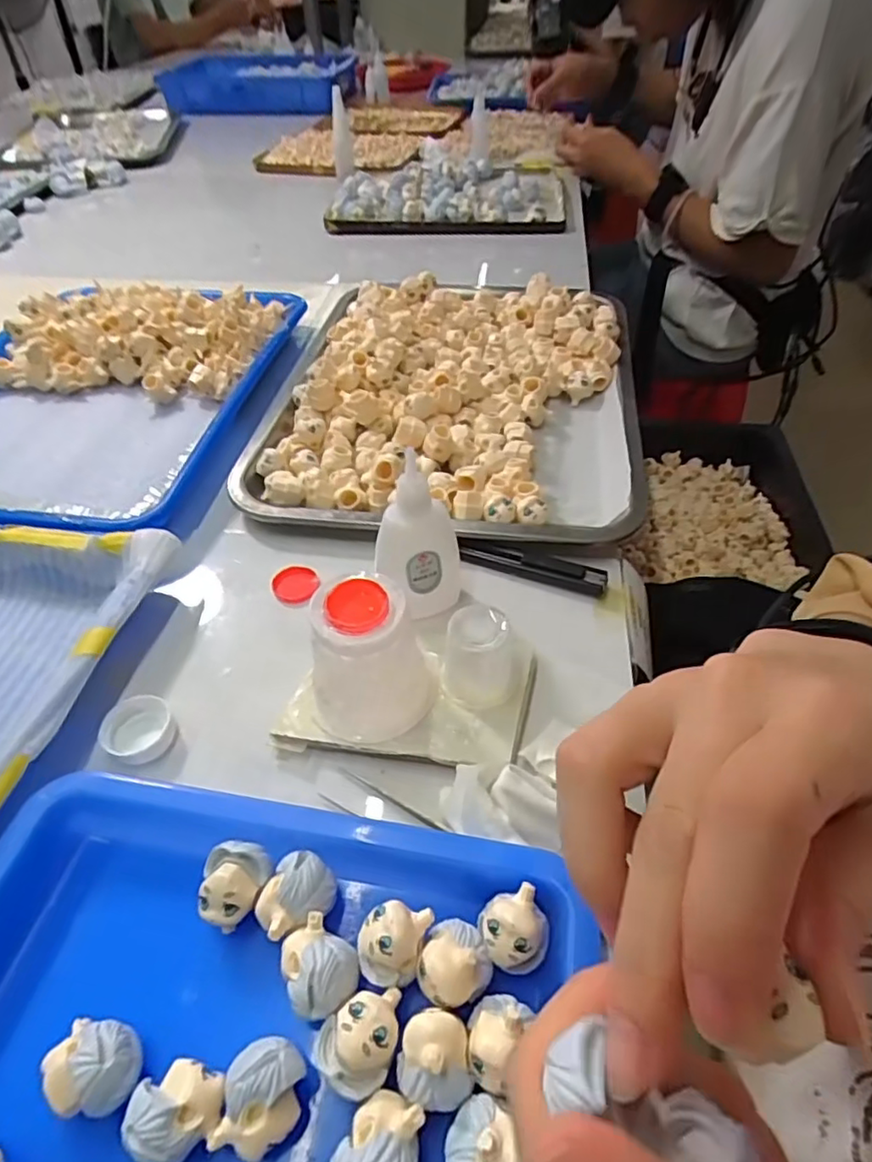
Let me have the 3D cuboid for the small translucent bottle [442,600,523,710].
[{"bbox_3d":[0.022,0.033,0.282,0.034,0.038,0.036,6,48,8],"label":"small translucent bottle"}]

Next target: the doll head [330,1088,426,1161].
[{"bbox_3d":[-0.015,0.164,0.174,0.023,0.020,0.028,18,50,18],"label":"doll head"}]

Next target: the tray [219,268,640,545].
[{"bbox_3d":[0.011,-0.152,0.465,0.262,0.037,0.324,5,47,7],"label":"tray"}]

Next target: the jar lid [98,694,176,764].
[{"bbox_3d":[-0.137,0.069,0.281,0.029,0.011,0.031,-1,47,1],"label":"jar lid"}]

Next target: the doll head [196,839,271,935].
[{"bbox_3d":[-0.075,0.113,0.226,0.022,0.024,0.028,12,49,13],"label":"doll head"}]

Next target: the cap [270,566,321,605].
[{"bbox_3d":[-0.080,0.001,0.348,0.027,0.005,0.026,-1,47,1],"label":"cap"}]

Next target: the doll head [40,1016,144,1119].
[{"bbox_3d":[-0.106,0.151,0.189,0.028,0.024,0.023,10,48,11],"label":"doll head"}]

